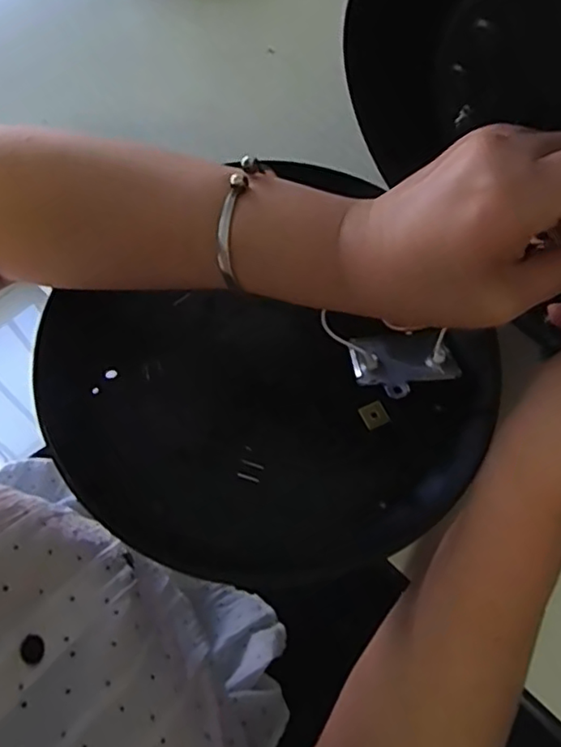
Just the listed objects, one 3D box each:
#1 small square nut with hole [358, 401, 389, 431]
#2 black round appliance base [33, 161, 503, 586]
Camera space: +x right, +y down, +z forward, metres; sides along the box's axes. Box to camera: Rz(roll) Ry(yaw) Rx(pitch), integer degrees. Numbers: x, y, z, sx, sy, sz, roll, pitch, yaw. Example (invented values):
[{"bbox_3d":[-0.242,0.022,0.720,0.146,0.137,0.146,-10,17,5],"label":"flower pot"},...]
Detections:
[{"bbox_3d":[0.056,0.025,0.356,0.014,0.004,0.015,-25,70,-13],"label":"small square nut with hole"},{"bbox_3d":[-0.008,-0.004,0.358,0.242,0.039,0.240,1,66,-2],"label":"black round appliance base"}]

